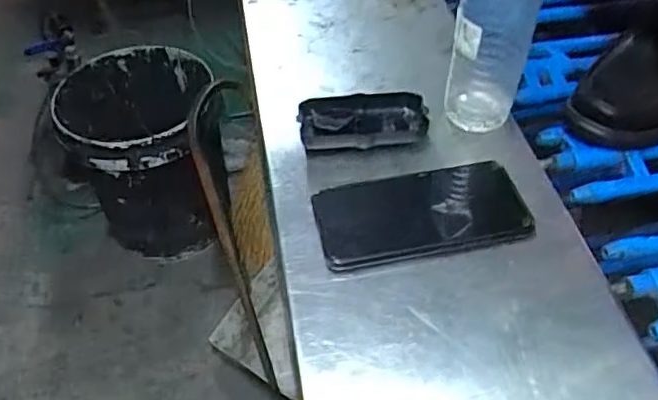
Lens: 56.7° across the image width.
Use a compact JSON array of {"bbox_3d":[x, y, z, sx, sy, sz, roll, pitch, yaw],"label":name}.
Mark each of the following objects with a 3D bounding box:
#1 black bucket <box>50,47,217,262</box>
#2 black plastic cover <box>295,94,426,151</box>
[{"bbox_3d":[-0.383,-0.085,1.288,0.262,0.350,0.309,-14,49,-10],"label":"black bucket"},{"bbox_3d":[0.030,-0.068,0.542,0.111,0.026,0.054,-4,48,-1],"label":"black plastic cover"}]

